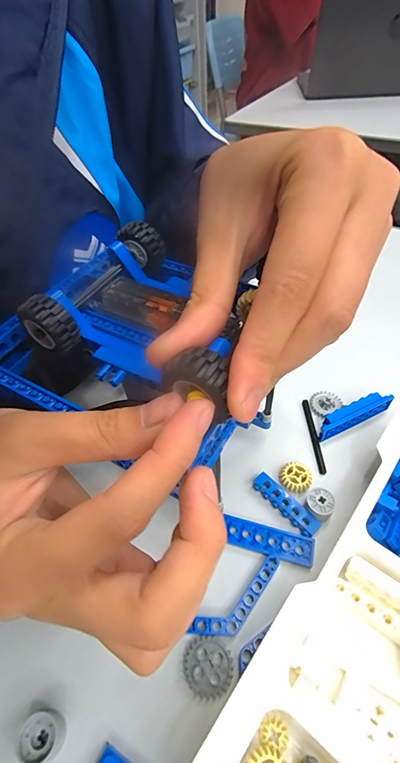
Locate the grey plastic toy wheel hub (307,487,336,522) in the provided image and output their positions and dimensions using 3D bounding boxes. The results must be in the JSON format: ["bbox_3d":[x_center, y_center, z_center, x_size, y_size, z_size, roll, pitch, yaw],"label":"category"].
[{"bbox_3d":[0.074,0.076,0.225,0.015,0.011,0.018,13,52,13],"label":"grey plastic toy wheel hub"}]

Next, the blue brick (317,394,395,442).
[{"bbox_3d":[0.112,0.025,0.266,0.060,0.017,0.011,-21,52,-14],"label":"blue brick"}]

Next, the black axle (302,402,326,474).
[{"bbox_3d":[0.083,0.039,0.265,0.006,0.004,0.060,-2,50,1],"label":"black axle"}]

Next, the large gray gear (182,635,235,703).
[{"bbox_3d":[0.004,0.144,0.182,0.025,0.005,0.025,-1,50,2],"label":"large gray gear"}]

